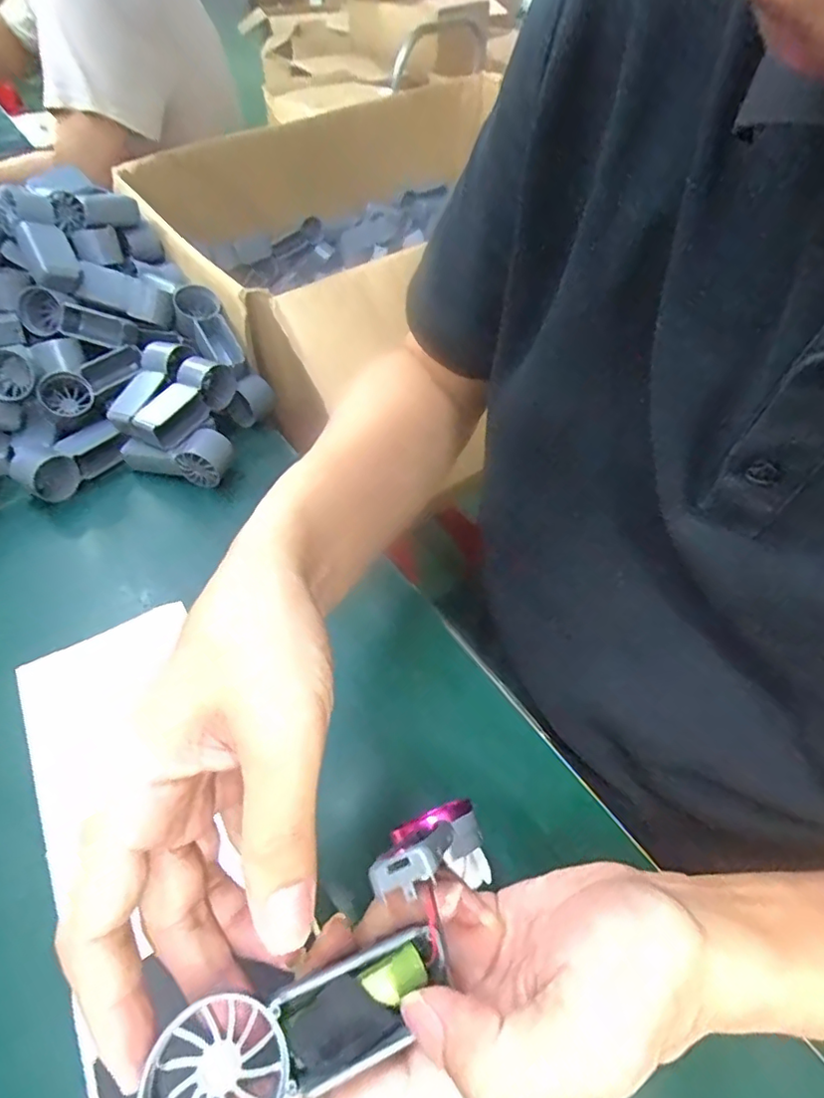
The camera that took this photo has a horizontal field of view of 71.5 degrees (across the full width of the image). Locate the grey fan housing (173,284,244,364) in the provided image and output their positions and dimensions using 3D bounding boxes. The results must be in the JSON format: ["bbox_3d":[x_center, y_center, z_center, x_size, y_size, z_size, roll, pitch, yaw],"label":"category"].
[{"bbox_3d":[-0.177,-0.193,0.506,0.041,0.033,0.092,-26,68,-22],"label":"grey fan housing"}]

